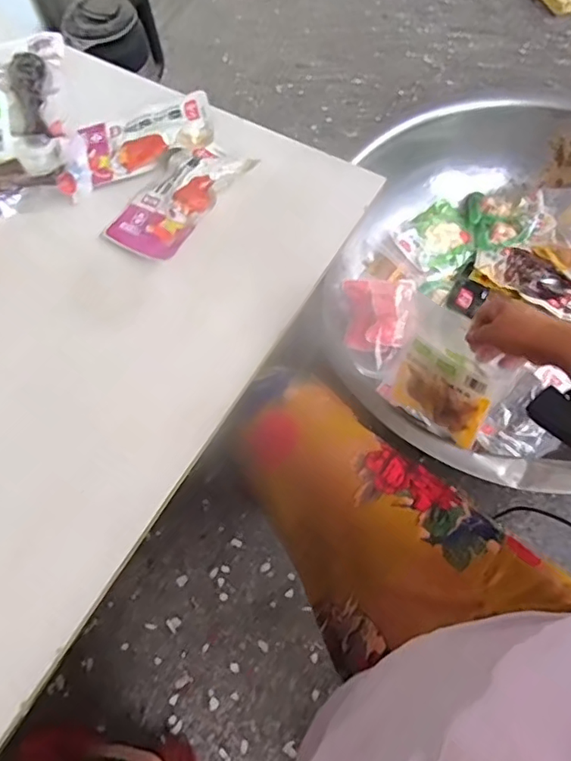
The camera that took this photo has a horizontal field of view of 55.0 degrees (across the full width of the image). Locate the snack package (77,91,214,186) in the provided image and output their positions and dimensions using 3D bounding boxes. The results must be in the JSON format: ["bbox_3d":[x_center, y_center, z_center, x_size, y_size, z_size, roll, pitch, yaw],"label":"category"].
[{"bbox_3d":[-0.127,-0.227,0.511,0.122,0.013,0.075,-16,67,-4],"label":"snack package"}]

